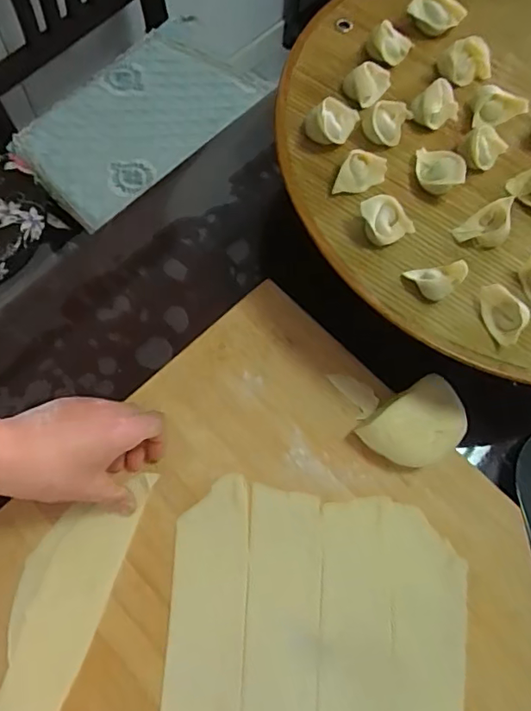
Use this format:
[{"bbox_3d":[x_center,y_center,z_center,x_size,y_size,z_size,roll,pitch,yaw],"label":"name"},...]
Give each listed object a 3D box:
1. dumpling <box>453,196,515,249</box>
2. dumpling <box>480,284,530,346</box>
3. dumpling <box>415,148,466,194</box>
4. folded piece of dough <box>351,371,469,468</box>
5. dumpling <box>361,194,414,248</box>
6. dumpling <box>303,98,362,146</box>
[{"bbox_3d":[0.176,-0.103,0.426,0.039,0.027,0.031,-36,76,-14],"label":"dumpling"},{"bbox_3d":[0.178,-0.032,0.403,0.024,0.018,0.045,-20,72,-10],"label":"dumpling"},{"bbox_3d":[0.143,-0.153,0.444,0.035,0.024,0.042,5,70,-1],"label":"dumpling"},{"bbox_3d":[0.133,0.062,0.465,0.090,0.041,0.060,-34,75,-14],"label":"folded piece of dough"},{"bbox_3d":[0.094,-0.107,0.422,0.038,0.020,0.033,-24,73,-11],"label":"dumpling"},{"bbox_3d":[0.056,-0.199,0.454,0.043,0.028,0.036,12,70,2],"label":"dumpling"}]

